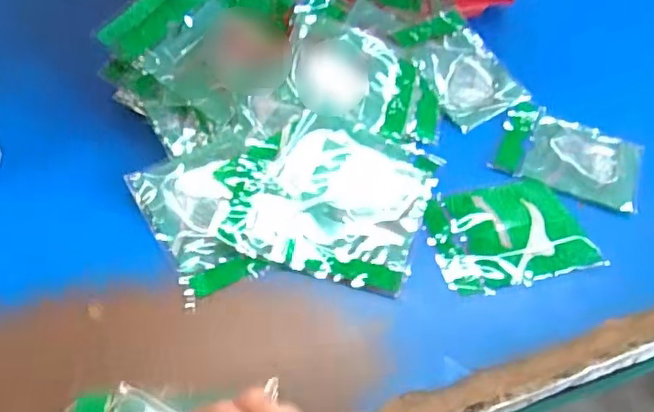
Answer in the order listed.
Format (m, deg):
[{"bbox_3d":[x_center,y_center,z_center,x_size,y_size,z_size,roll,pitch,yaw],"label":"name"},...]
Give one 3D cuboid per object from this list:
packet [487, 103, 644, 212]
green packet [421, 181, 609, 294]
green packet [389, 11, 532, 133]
[{"bbox_3d":[0.241,-0.052,0.580,0.133,0.013,0.110,21,54,12],"label":"packet"},{"bbox_3d":[0.156,0.022,0.507,0.138,0.012,0.102,-12,54,-13],"label":"green packet"},{"bbox_3d":[0.146,-0.152,0.628,0.110,0.016,0.134,-26,76,-30],"label":"green packet"}]

